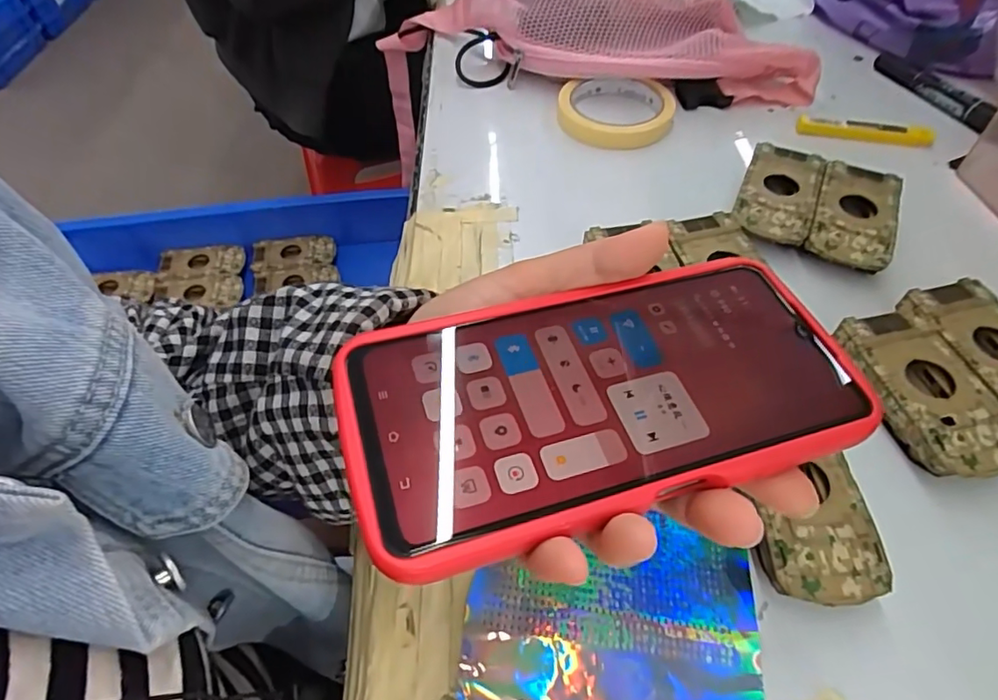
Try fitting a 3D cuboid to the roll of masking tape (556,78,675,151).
[{"bbox_3d":[0.099,-0.205,0.480,0.095,0.017,0.095,0,53,0],"label":"roll of masking tape"}]

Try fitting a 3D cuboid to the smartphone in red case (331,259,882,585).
[{"bbox_3d":[0.035,0.013,0.183,0.163,0.008,0.078,-14,54,-14],"label":"smartphone in red case"}]

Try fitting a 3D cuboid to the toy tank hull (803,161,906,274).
[{"bbox_3d":[0.241,-0.089,0.383,0.050,0.024,0.091,22,57,17],"label":"toy tank hull"}]

